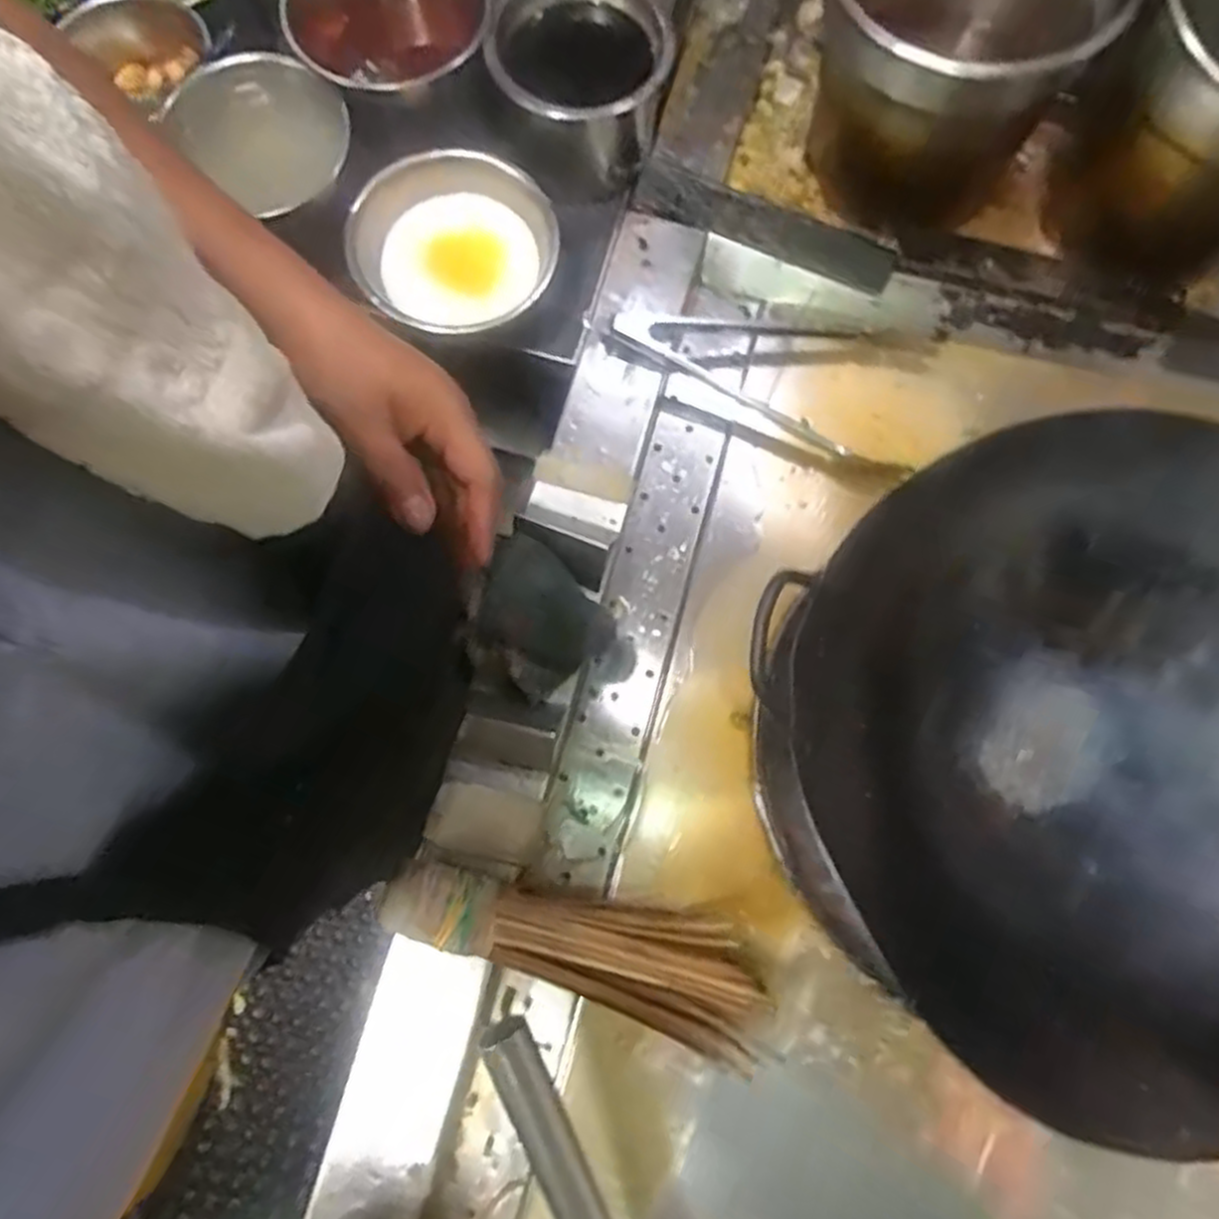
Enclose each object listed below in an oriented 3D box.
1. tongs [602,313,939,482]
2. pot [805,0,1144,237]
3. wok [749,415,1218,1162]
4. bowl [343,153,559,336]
[{"bbox_3d":[0.156,-0.232,0.702,0.287,0.047,0.143,25,79,6],"label":"tongs"},{"bbox_3d":[0.282,-0.468,0.661,0.214,0.194,0.237,25,79,6],"label":"pot"},{"bbox_3d":[0.322,0.102,0.521,0.387,0.124,0.412,-29,79,-6],"label":"wok"},{"bbox_3d":[-0.136,-0.320,0.690,0.177,0.060,0.140,-16,78,-3],"label":"bowl"}]

